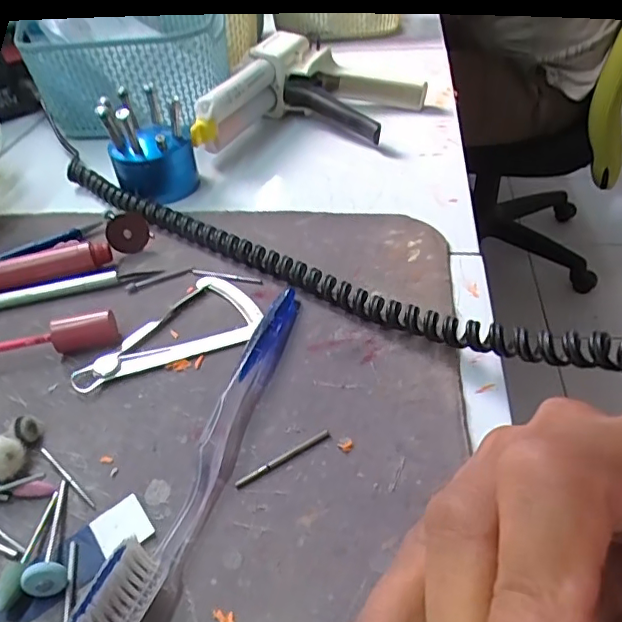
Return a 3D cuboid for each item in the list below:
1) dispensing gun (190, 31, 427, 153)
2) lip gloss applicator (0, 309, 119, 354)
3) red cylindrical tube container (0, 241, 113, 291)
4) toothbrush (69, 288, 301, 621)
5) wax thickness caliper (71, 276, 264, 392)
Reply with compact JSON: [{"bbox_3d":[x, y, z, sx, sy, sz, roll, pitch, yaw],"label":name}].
[{"bbox_3d":[0.000,-0.184,0.470,0.202,0.058,0.120,-11,42,-6],"label":"dispensing gun"},{"bbox_3d":[-0.147,0.018,0.279,0.097,0.019,0.014,-14,42,-9],"label":"lip gloss applicator"},{"bbox_3d":[-0.164,-0.023,0.330,0.086,0.017,0.018,-12,42,-7],"label":"red cylindrical tube container"},{"bbox_3d":[-0.038,0.046,0.233,0.015,0.022,0.180,10,44,16],"label":"toothbrush"},{"bbox_3d":[-0.077,0.008,0.294,0.097,0.005,0.056,-18,43,-14],"label":"wax thickness caliper"}]

